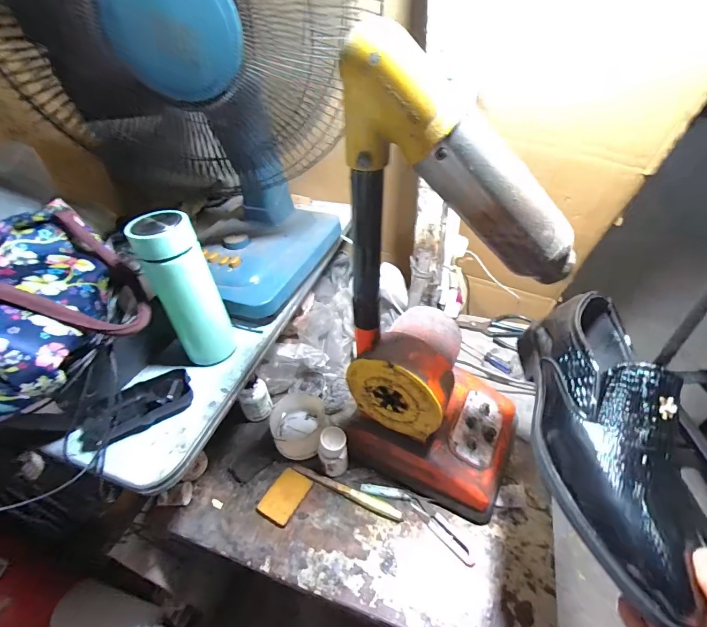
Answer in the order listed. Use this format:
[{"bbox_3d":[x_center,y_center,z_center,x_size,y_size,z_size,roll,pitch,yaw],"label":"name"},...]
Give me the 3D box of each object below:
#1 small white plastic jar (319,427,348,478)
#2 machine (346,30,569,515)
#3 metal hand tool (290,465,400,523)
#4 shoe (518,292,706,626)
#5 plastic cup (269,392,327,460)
[{"bbox_3d":[-0.030,0.209,0.541,0.042,0.084,0.039,-3,42,2],"label":"small white plastic jar"},{"bbox_3d":[0.106,0.019,0.408,0.216,0.529,0.159,17,47,22],"label":"machine"},{"bbox_3d":[-0.012,0.262,0.535,0.174,0.014,0.017,14,46,20],"label":"metal hand tool"},{"bbox_3d":[0.216,0.095,0.315,0.094,0.080,0.258,4,49,10],"label":"shoe"},{"bbox_3d":[-0.088,0.185,0.593,0.089,0.062,0.094,-3,42,2],"label":"plastic cup"}]

